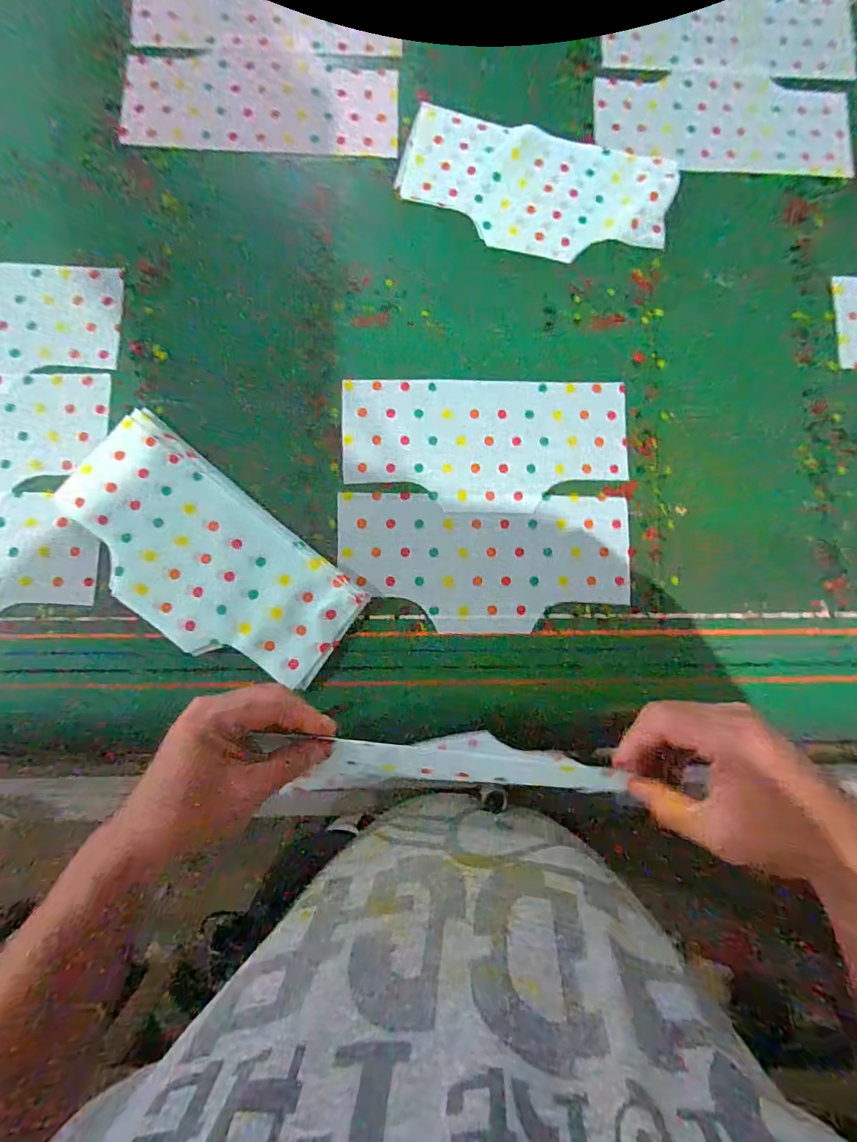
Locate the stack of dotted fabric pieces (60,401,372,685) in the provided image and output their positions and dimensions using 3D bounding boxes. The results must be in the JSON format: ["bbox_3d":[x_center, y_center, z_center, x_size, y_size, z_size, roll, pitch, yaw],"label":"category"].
[{"bbox_3d":[-0.210,-0.012,0.448,0.289,0.018,0.139,40,84,3],"label":"stack of dotted fabric pieces"}]

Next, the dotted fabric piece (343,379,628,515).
[{"bbox_3d":[0.059,-0.126,0.478,0.281,0.008,0.133,0,83,-2],"label":"dotted fabric piece"}]

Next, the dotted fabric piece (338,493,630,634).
[{"bbox_3d":[0.057,-0.009,0.464,0.279,0.008,0.131,0,83,-2],"label":"dotted fabric piece"}]

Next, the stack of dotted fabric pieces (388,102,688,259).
[{"bbox_3d":[0.115,-0.406,0.510,0.282,0.013,0.145,12,83,0],"label":"stack of dotted fabric pieces"}]

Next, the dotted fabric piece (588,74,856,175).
[{"bbox_3d":[0.331,-0.496,0.533,0.293,0.016,0.114,0,83,-2],"label":"dotted fabric piece"}]

